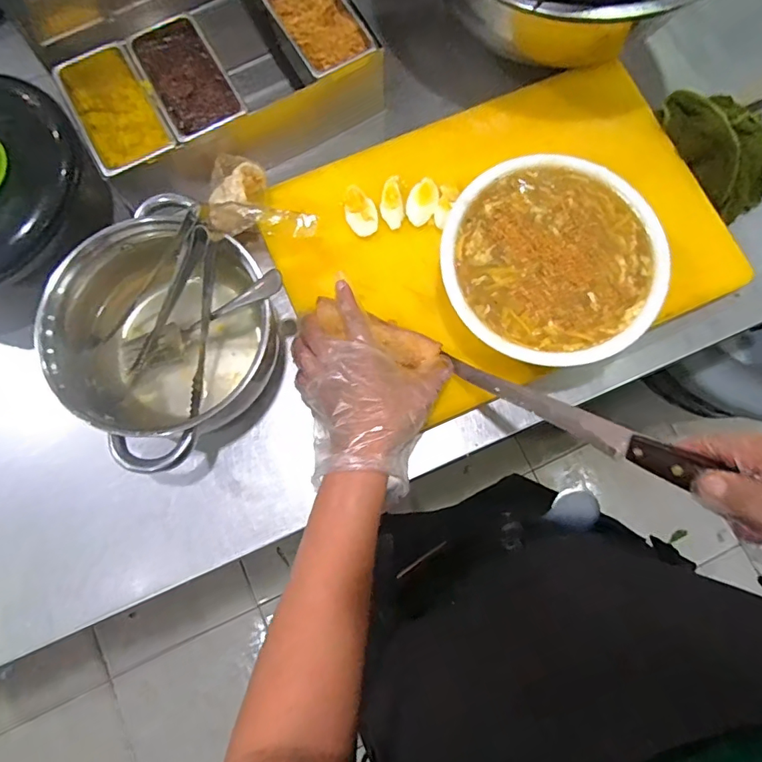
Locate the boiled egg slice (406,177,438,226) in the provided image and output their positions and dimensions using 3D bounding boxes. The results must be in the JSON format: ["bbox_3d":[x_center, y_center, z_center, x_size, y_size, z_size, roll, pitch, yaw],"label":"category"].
[{"bbox_3d":[0.042,-0.189,0.521,0.031,0.015,0.048,20,79,4],"label":"boiled egg slice"}]

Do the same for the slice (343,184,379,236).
[{"bbox_3d":[-0.021,-0.179,0.519,0.032,0.011,0.054,-13,79,-2],"label":"slice"}]

